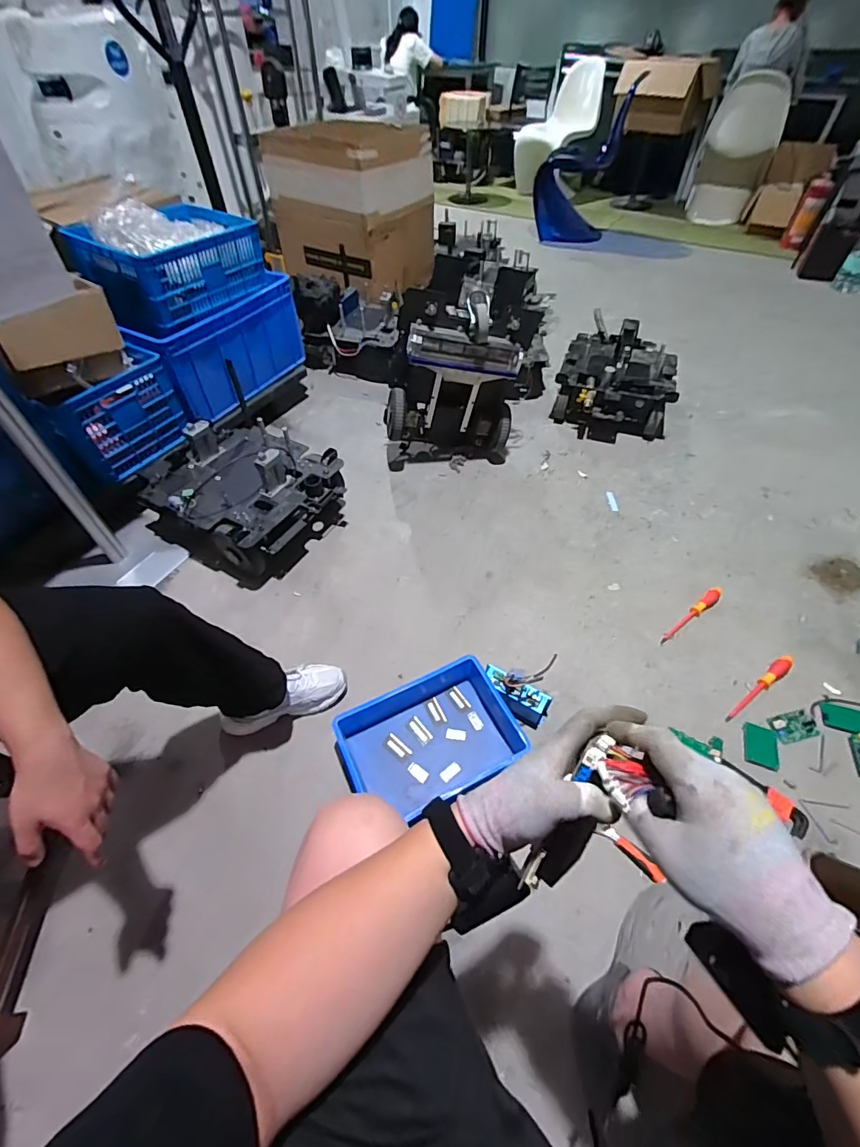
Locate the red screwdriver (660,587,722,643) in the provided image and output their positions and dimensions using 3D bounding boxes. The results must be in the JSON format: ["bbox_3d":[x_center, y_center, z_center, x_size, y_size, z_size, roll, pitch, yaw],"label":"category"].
[{"bbox_3d":[0.727,0.116,1.242,0.263,0.027,0.034,-34,57,-22],"label":"red screwdriver"}]

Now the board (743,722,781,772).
[{"bbox_3d":[0.765,0.398,1.039,0.074,0.004,0.100,15,54,15],"label":"board"}]

